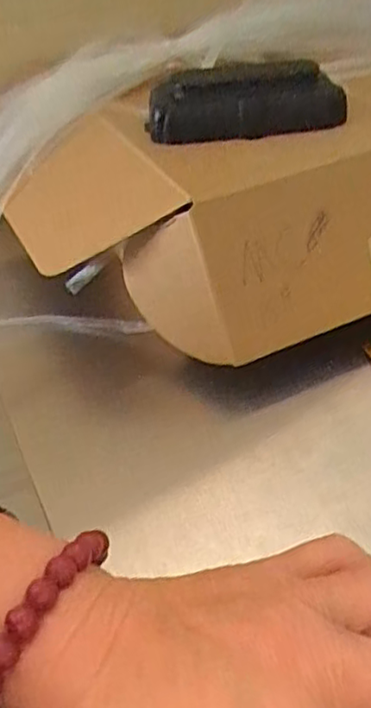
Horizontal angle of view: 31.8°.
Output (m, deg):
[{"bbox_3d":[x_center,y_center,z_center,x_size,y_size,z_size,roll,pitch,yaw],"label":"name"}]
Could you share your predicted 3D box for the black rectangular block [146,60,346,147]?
[{"bbox_3d":[0.035,-0.141,0.360,0.108,0.034,0.032,-7,37,0],"label":"black rectangular block"}]

